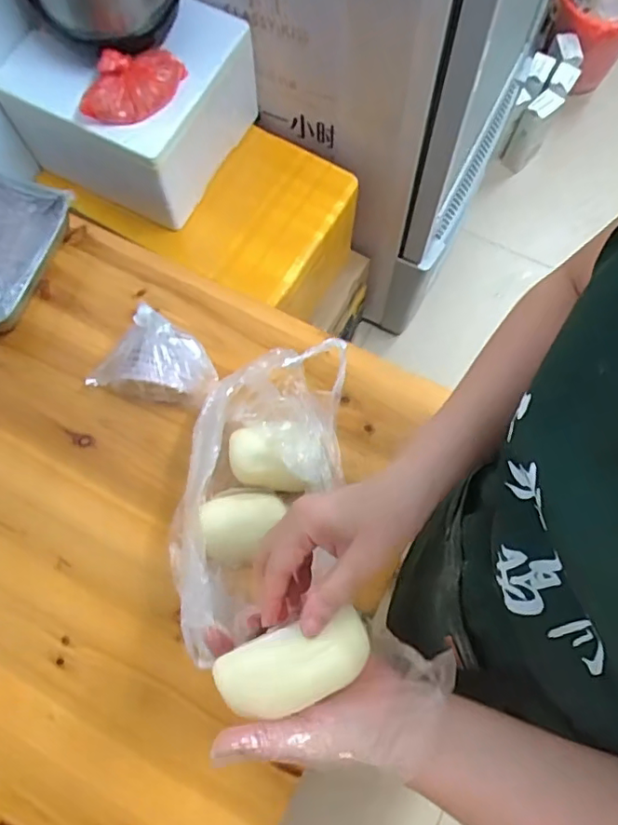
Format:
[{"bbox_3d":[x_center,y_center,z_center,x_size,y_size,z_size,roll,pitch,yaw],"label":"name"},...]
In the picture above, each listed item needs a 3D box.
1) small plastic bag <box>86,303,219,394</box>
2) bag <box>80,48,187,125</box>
[{"bbox_3d":[-0.174,-0.064,0.614,0.139,0.116,0.066,7,72,2],"label":"small plastic bag"},{"bbox_3d":[-0.225,-0.422,0.716,0.146,0.057,0.071,-22,73,-9],"label":"bag"}]

